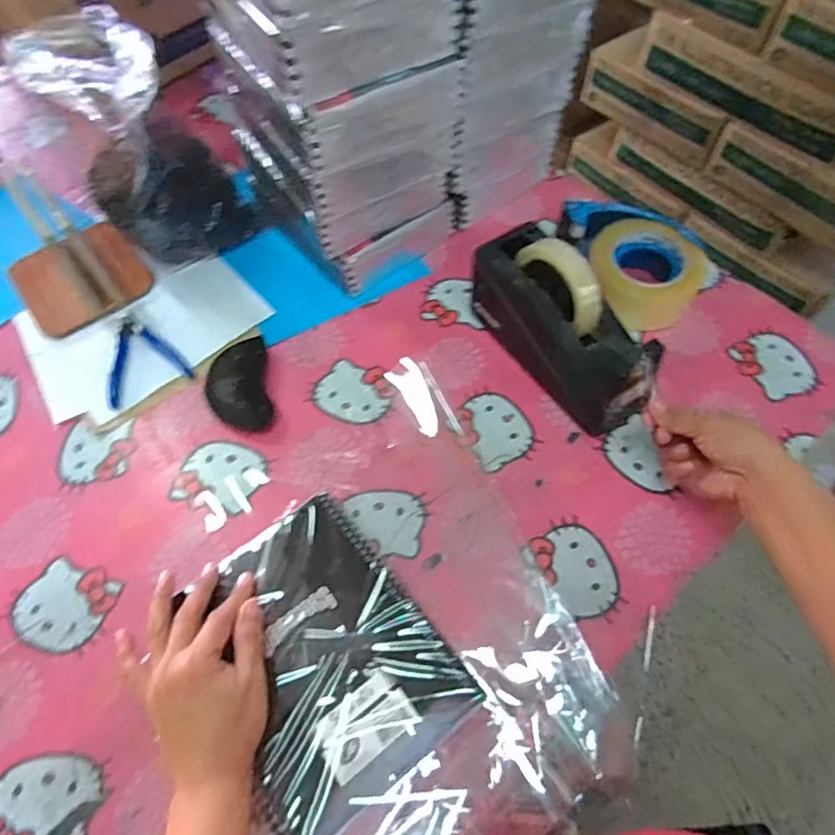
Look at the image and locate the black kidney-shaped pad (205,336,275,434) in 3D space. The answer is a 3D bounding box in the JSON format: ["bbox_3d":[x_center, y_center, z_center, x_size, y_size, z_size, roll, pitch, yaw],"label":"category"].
[{"bbox_3d":[-0.180,-0.030,0.581,0.063,0.033,0.089,-11,59,-3],"label":"black kidney-shaped pad"}]

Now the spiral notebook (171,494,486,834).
[{"bbox_3d":[-0.072,0.170,0.420,0.153,0.011,0.189,-35,64,-16],"label":"spiral notebook"}]

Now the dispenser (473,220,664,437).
[{"bbox_3d":[0.138,-0.093,0.555,0.072,0.120,0.200,-32,63,-14],"label":"dispenser"}]

